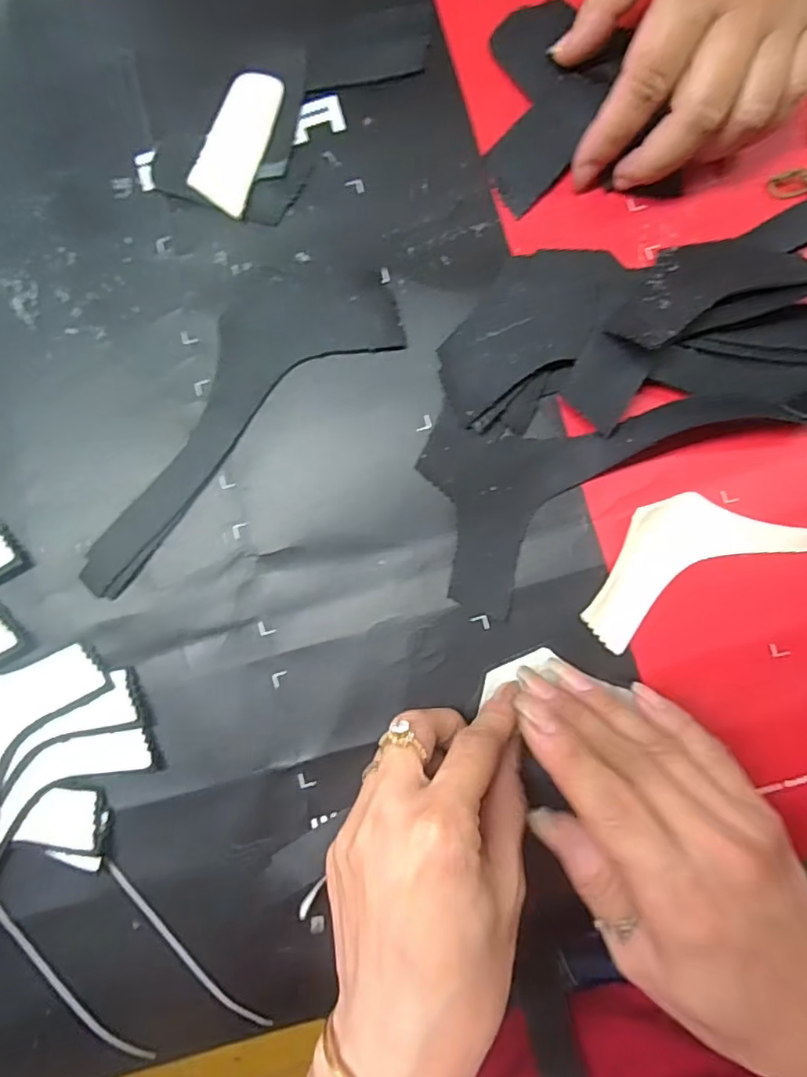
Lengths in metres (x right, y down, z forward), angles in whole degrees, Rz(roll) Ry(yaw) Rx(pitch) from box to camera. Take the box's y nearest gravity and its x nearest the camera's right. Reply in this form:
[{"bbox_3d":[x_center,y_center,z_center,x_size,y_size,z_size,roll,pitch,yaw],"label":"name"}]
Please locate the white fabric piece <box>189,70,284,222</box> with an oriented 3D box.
[{"bbox_3d":[-0.079,-0.187,0.278,0.028,0.009,0.069,17,88,3],"label":"white fabric piece"}]

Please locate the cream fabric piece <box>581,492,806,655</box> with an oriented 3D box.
[{"bbox_3d":[0.165,-0.005,0.260,0.181,0.008,0.055,-21,92,2],"label":"cream fabric piece"}]

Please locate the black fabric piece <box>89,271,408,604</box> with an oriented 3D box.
[{"bbox_3d":[-0.087,-0.061,0.275,0.189,0.004,0.068,-41,87,0],"label":"black fabric piece"}]

